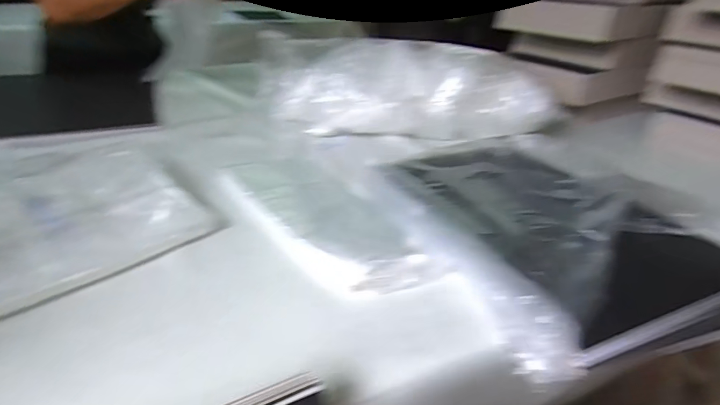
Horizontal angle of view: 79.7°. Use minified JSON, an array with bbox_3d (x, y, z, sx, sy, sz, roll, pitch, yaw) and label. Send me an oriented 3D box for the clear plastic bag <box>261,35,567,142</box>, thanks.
[{"bbox_3d":[0.074,-0.216,0.812,0.542,0.145,0.135,5,30,5],"label":"clear plastic bag"}]

